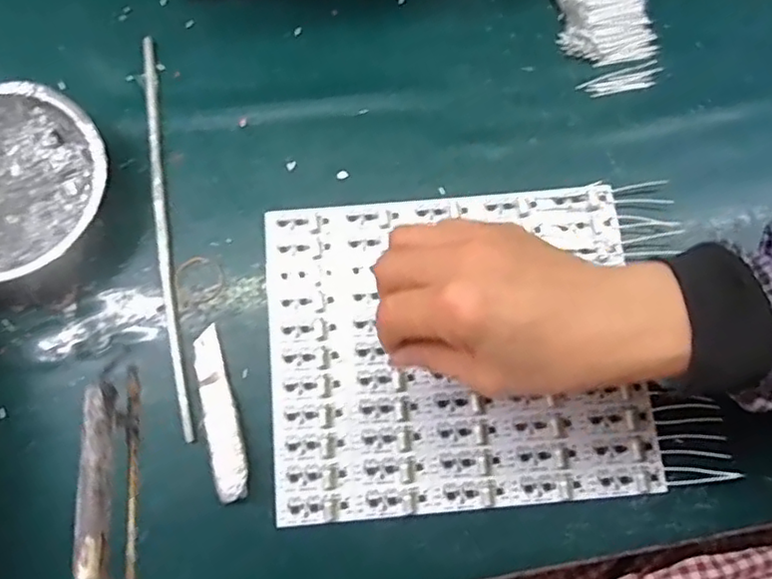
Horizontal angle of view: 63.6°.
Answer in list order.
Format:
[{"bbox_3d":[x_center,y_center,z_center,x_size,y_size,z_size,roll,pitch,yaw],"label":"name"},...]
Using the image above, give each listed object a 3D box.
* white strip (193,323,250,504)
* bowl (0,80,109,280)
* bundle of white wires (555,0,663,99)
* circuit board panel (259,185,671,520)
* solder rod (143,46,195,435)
[{"bbox_3d":[-0.102,0.074,0.379,0.021,0.009,0.103,-15,77,-5],"label":"white strip"},{"bbox_3d":[-0.237,-0.065,0.397,0.123,0.034,0.121,0,76,-1],"label":"bowl"},{"bbox_3d":[0.154,-0.207,0.449,0.062,0.017,0.136,-15,77,-5],"label":"bundle of white wires"},{"bbox_3d":[0.042,0.033,0.392,0.228,0.009,0.197,-4,76,-2],"label":"circuit board panel"},{"bbox_3d":[-0.146,-0.042,0.409,0.011,0.004,0.276,-10,77,-4],"label":"solder rod"}]

